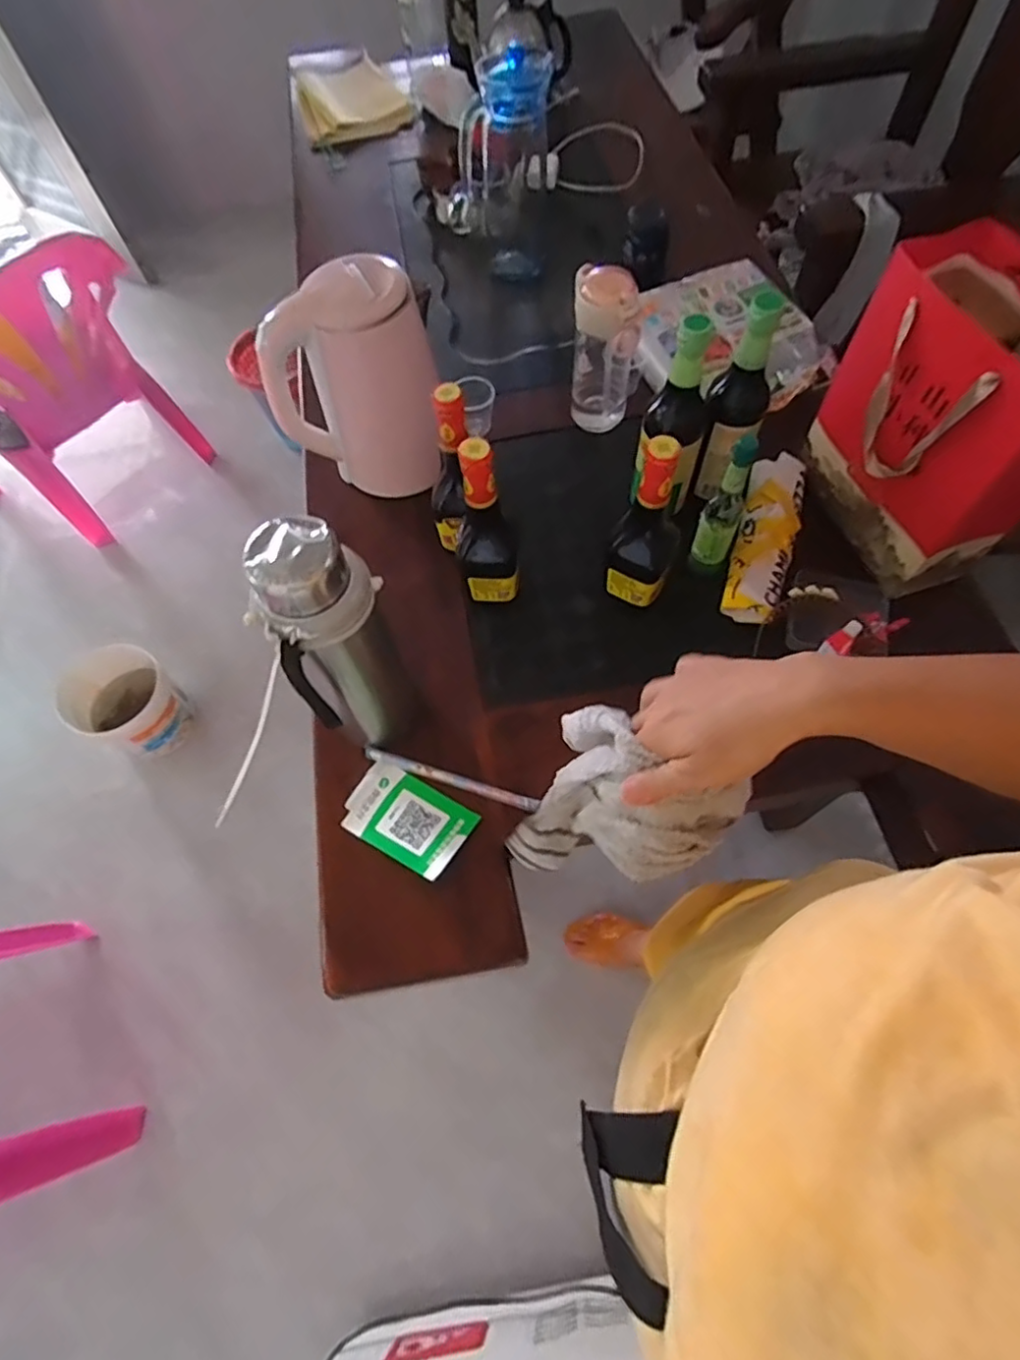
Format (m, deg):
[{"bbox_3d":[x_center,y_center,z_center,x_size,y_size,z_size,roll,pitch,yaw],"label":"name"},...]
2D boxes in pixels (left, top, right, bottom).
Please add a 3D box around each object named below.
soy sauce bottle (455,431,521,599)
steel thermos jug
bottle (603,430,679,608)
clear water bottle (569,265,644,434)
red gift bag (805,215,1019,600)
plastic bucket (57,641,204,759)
[{"bbox_3d":[-0.026,-0.152,0.648,0.058,0.212,0.051,-11,64,-2],"label":"soy sauce bottle"},{"bbox_3d":[-0.140,-0.024,0.543,0.089,0.270,0.089,-2,64,3],"label":"steel thermos jug"},{"bbox_3d":[0.141,-0.156,0.629,0.069,0.195,0.048,16,66,11],"label":"bottle"},{"bbox_3d":[0.116,-0.409,0.775,0.075,0.177,0.080,2,64,5],"label":"clear water bottle"},{"bbox_3d":[0.432,-0.267,0.629,0.115,0.247,0.252,-21,64,-6],"label":"red gift bag"},{"bbox_3d":[-0.823,0.058,1.361,0.199,0.203,0.194,-1,64,1],"label":"plastic bucket"}]

